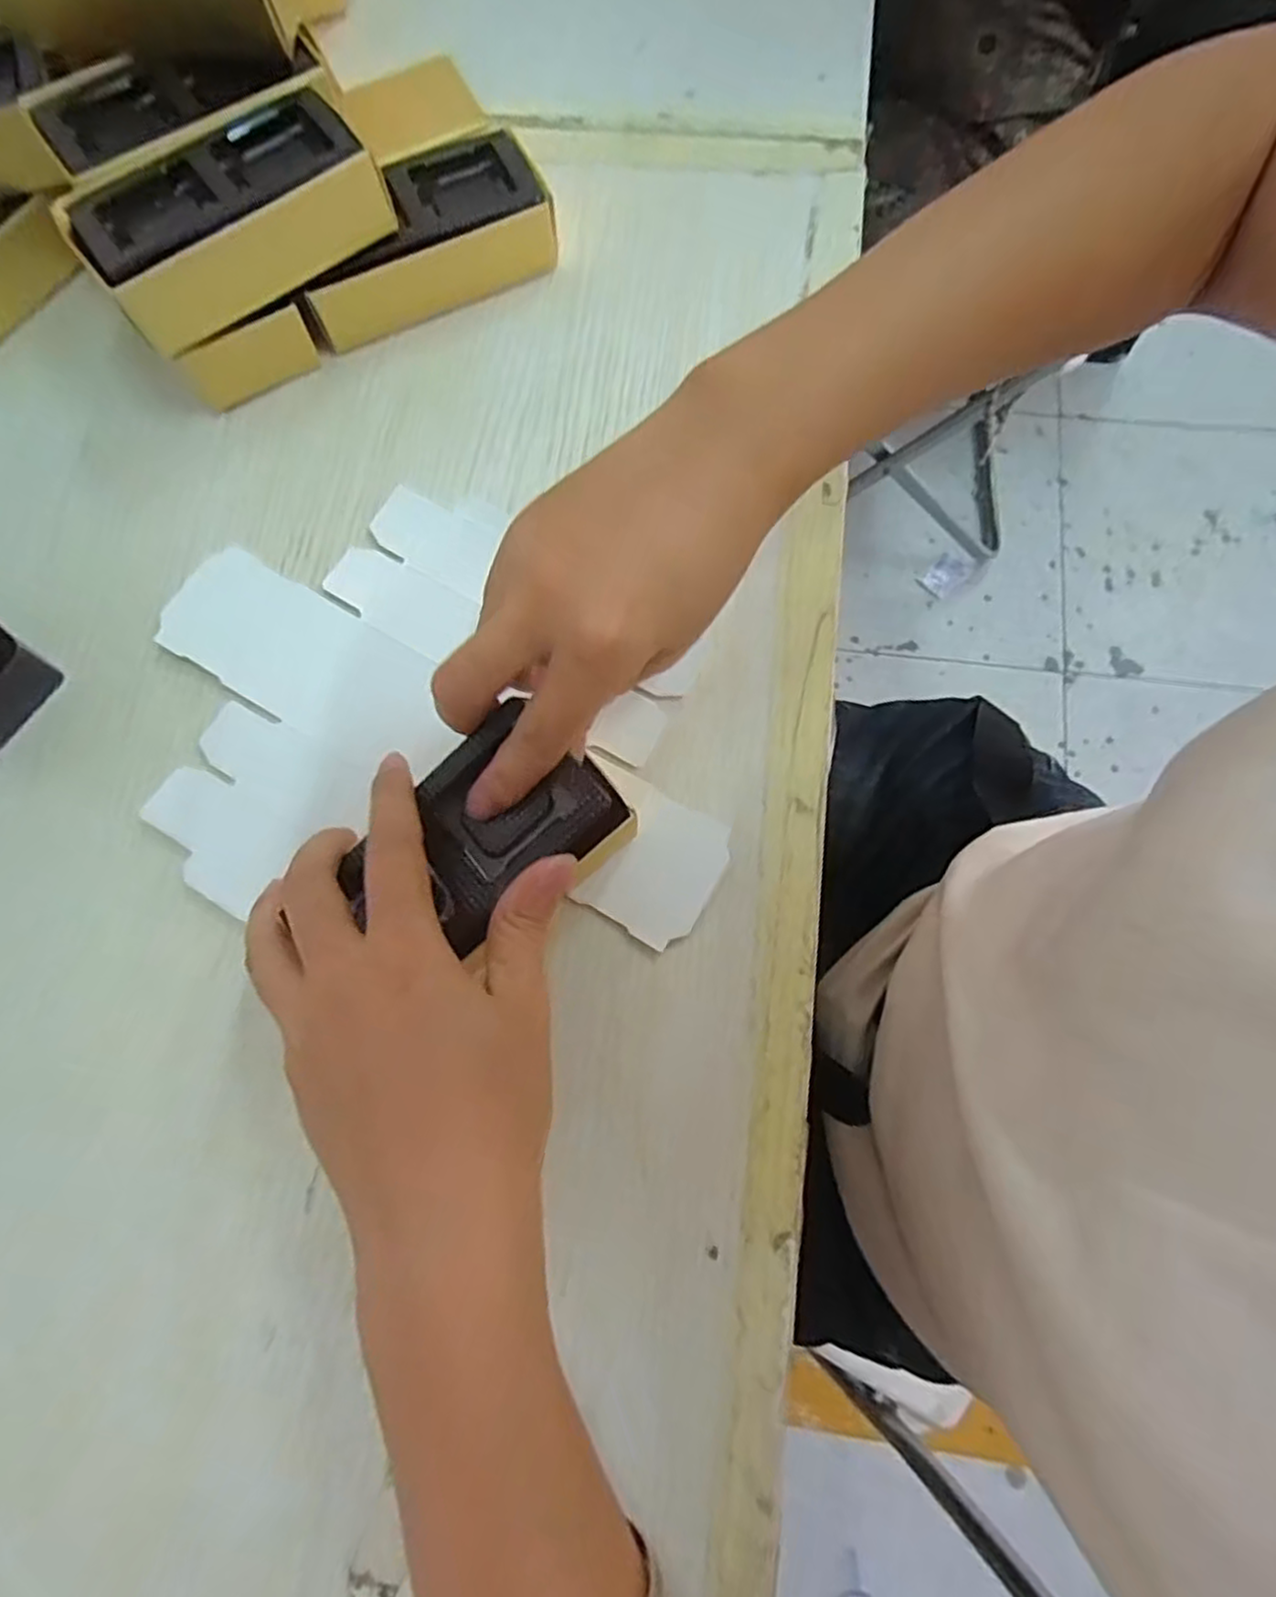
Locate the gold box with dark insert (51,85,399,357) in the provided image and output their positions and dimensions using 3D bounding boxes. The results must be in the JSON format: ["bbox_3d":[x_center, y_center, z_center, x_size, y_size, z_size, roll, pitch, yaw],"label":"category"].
[{"bbox_3d":[-0.162,-0.234,0.294,0.112,0.033,0.061,-35,76,-8],"label":"gold box with dark insert"}]

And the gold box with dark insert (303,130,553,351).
[{"bbox_3d":[-0.100,-0.255,0.335,0.113,0.033,0.055,-28,76,-6],"label":"gold box with dark insert"}]

